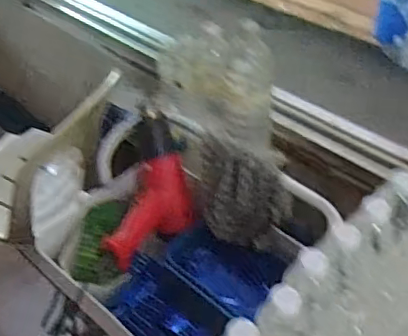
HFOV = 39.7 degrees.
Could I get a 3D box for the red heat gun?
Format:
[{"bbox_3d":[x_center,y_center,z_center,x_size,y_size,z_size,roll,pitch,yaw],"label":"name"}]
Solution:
[{"bbox_3d":[-0.075,0.039,0.936,0.110,0.103,0.268,7,71,9],"label":"red heat gun"}]

